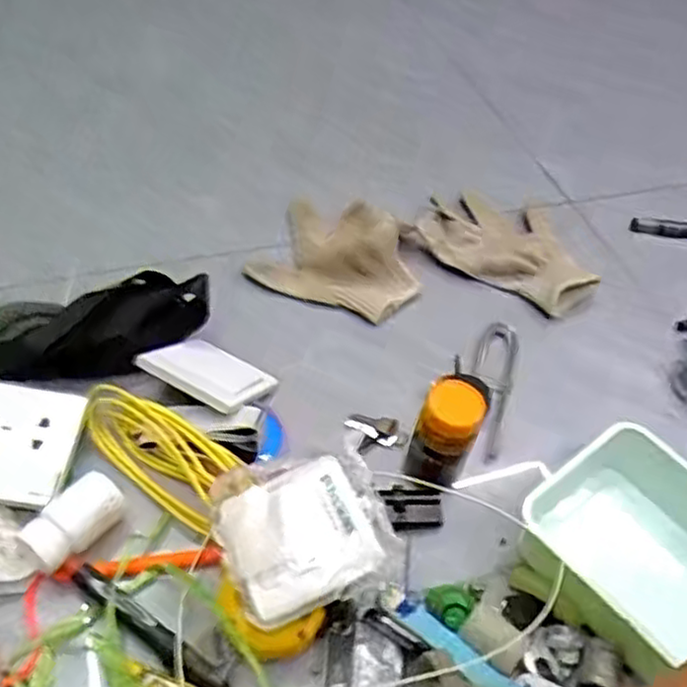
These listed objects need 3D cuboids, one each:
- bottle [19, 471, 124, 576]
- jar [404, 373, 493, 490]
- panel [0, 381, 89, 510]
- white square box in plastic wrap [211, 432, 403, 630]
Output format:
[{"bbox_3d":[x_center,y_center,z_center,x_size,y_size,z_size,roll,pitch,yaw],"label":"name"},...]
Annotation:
[{"bbox_3d":[-0.180,0.123,0.487,0.037,0.032,0.066,35,54,21],"label":"bottle"},{"bbox_3d":[0.076,0.068,0.534,0.042,0.086,0.046,4,50,-4],"label":"jar"},{"bbox_3d":[-0.238,0.069,0.513,0.088,0.016,0.087,11,49,2],"label":"panel"},{"bbox_3d":[-0.025,0.118,0.466,0.107,0.027,0.101,-9,52,-15],"label":"white square box in plastic wrap"}]

